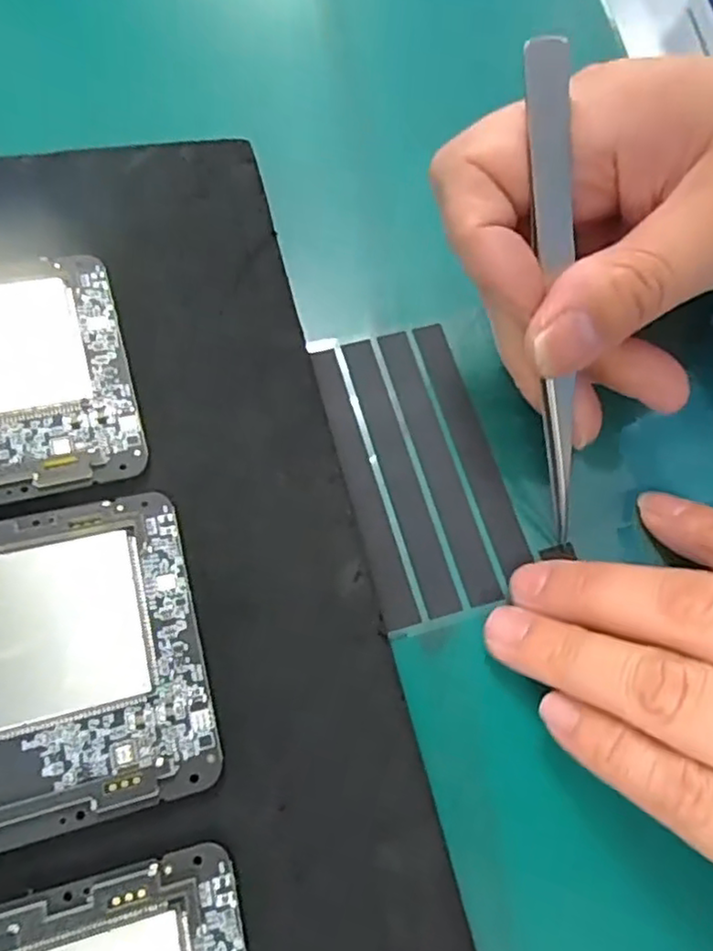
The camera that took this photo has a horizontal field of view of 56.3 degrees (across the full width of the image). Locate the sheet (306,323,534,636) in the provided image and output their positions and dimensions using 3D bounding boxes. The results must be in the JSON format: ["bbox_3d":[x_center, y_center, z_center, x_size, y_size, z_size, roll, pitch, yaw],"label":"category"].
[{"bbox_3d":[0.019,-0.003,0.202,0.046,0.006,0.092,-13,70,-10],"label":"sheet"}]

